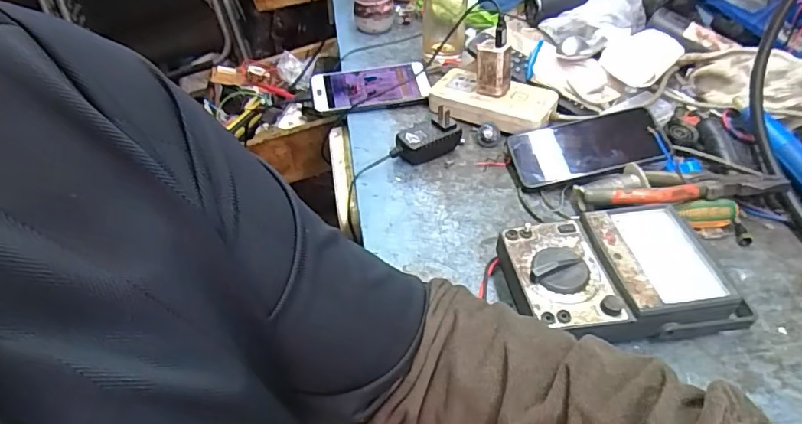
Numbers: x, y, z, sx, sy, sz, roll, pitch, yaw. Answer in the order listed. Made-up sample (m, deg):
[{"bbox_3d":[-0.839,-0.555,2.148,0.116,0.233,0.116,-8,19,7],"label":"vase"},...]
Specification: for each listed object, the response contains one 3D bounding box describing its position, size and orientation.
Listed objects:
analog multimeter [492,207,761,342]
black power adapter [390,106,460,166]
[{"bbox_3d":[0.181,0.058,0.453,0.179,0.050,0.121,-9,44,-8],"label":"analog multimeter"},{"bbox_3d":[0.027,-0.082,0.606,0.078,0.040,0.043,-34,52,-30],"label":"black power adapter"}]

